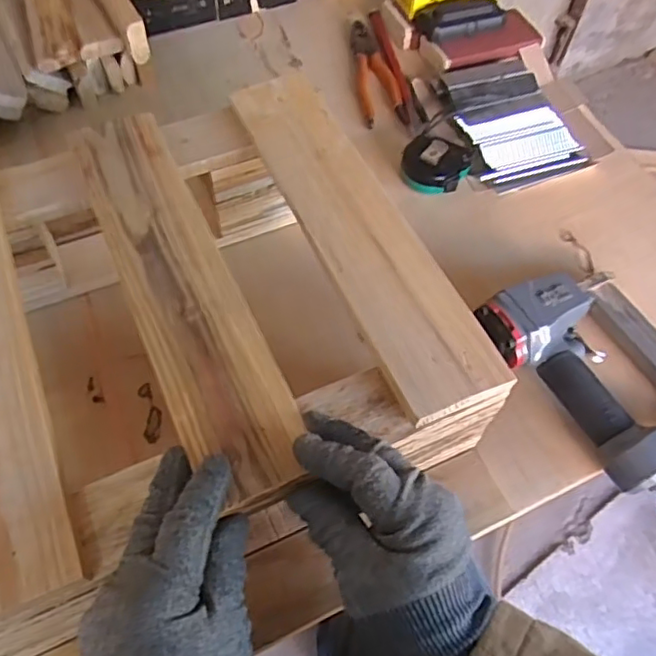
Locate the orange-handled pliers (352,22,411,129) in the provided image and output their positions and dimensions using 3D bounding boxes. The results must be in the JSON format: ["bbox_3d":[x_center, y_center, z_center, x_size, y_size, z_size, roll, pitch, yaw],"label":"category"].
[{"bbox_3d":[0.055,-0.319,0.759,0.050,0.016,0.190,-7,58,-6],"label":"orange-handled pliers"}]

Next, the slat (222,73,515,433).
[{"bbox_3d":[0.020,-0.086,0.475,0.079,0.012,0.340,-20,61,-14],"label":"slat"}]

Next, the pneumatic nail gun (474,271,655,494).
[{"bbox_3d":[0.268,0.047,0.521,0.161,0.055,0.279,-33,64,-20],"label":"pneumatic nail gun"}]

